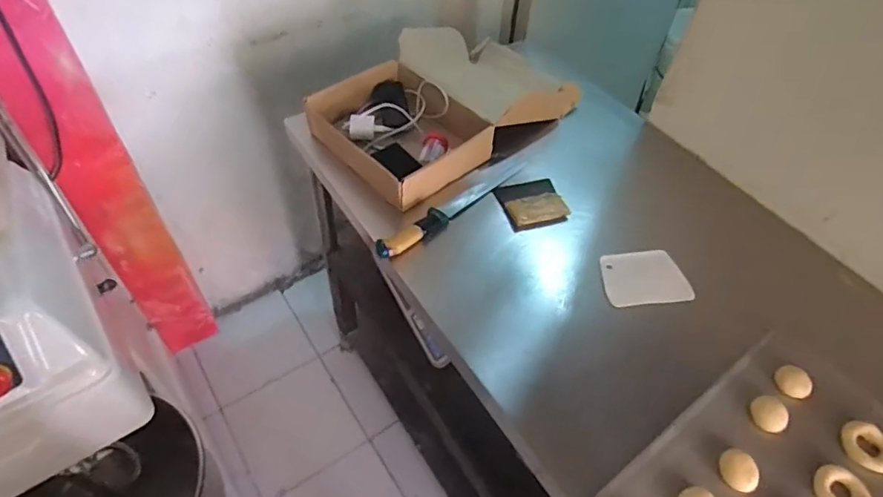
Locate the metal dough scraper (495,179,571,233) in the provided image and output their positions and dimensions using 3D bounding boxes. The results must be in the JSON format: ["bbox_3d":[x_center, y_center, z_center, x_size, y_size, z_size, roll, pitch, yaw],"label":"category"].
[{"bbox_3d":[0.147,-0.077,0.873,0.097,0.023,0.108,-10,52,-12],"label":"metal dough scraper"}]

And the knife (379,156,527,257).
[{"bbox_3d":[0.027,-0.080,0.870,0.038,0.031,0.331,37,58,24],"label":"knife"}]

